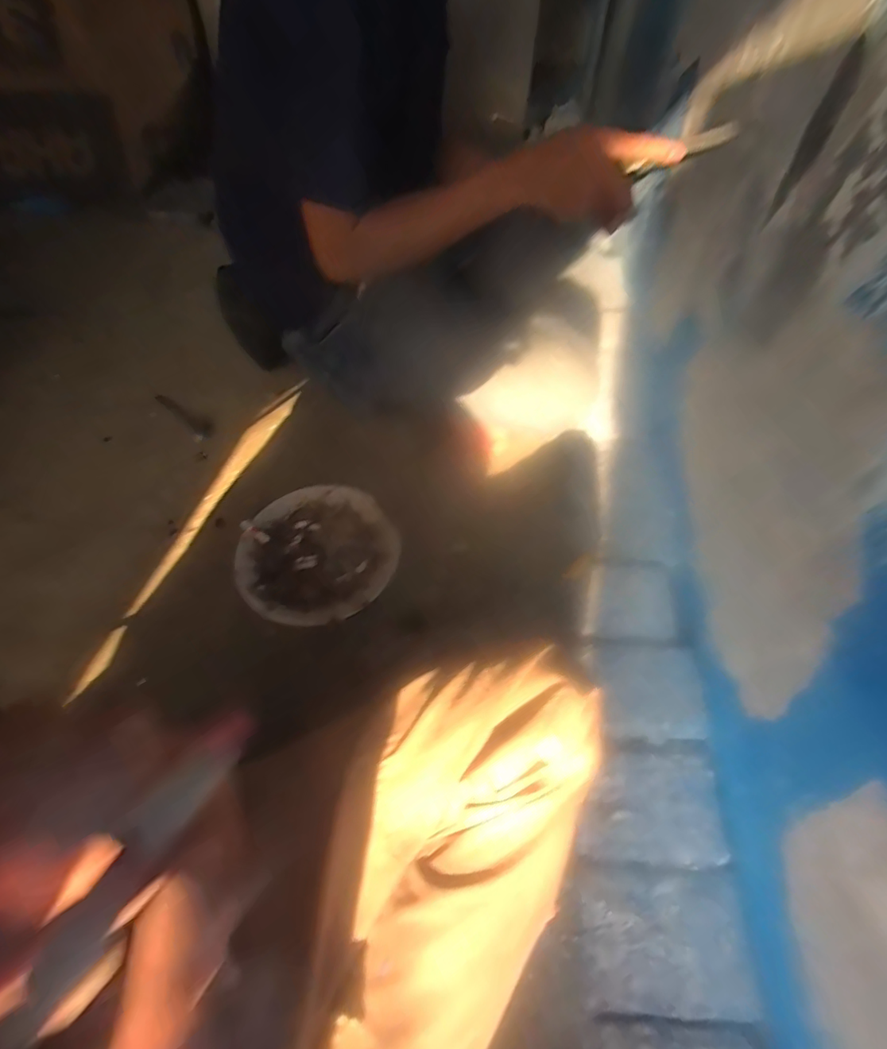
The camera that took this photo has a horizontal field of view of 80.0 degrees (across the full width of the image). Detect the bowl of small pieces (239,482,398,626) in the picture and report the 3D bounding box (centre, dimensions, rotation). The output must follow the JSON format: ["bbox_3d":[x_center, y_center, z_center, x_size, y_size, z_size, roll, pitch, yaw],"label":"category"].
[{"bbox_3d":[-0.153,0.034,0.651,0.189,0.030,0.186,1,57,-1],"label":"bowl of small pieces"}]

